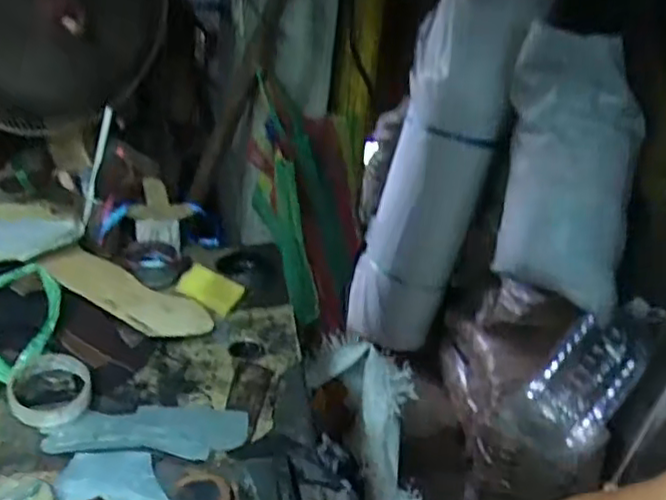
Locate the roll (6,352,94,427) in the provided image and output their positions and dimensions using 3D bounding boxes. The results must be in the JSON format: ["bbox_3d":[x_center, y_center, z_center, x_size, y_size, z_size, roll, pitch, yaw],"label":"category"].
[{"bbox_3d":[-0.316,0.154,0.760,0.088,0.033,0.090,-5,30,-20],"label":"roll"}]

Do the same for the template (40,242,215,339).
[{"bbox_3d":[-0.270,0.056,0.902,0.226,0.017,0.092,26,30,4],"label":"template"}]

